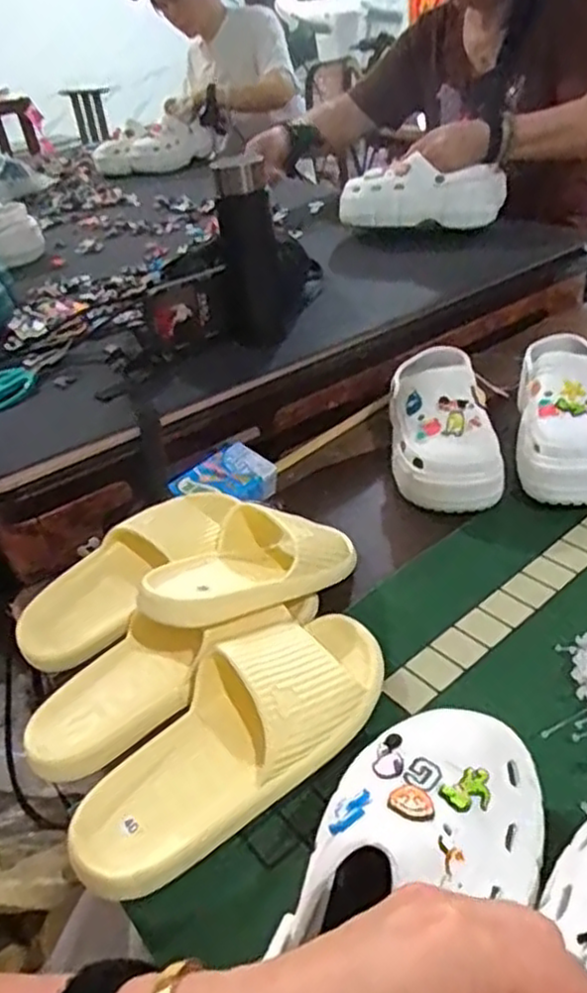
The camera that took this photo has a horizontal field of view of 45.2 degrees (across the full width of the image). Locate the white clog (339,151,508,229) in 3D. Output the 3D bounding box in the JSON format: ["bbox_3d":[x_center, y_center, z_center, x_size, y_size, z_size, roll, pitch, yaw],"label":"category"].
[{"bbox_3d":[0.207,-0.490,1.129,0.255,0.084,0.136,1,37,12],"label":"white clog"}]

